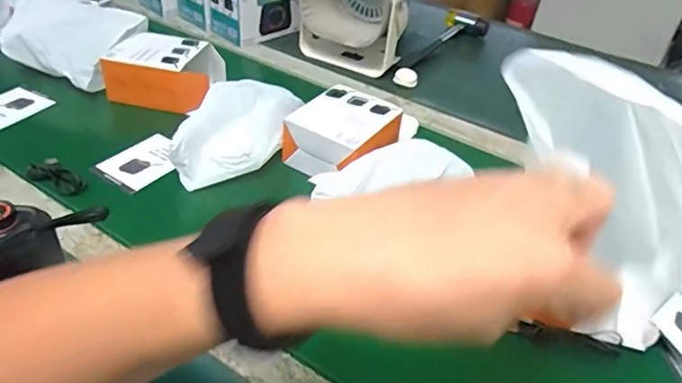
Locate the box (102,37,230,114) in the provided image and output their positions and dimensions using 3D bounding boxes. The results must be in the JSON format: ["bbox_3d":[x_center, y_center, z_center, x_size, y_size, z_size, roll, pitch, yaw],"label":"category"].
[{"bbox_3d":[-0.236,-0.162,0.718,0.138,0.061,0.091,7,36,1],"label":"box"}]

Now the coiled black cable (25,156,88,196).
[{"bbox_3d":[-0.307,-0.015,0.570,0.070,0.015,0.035,29,42,29],"label":"coiled black cable"}]

